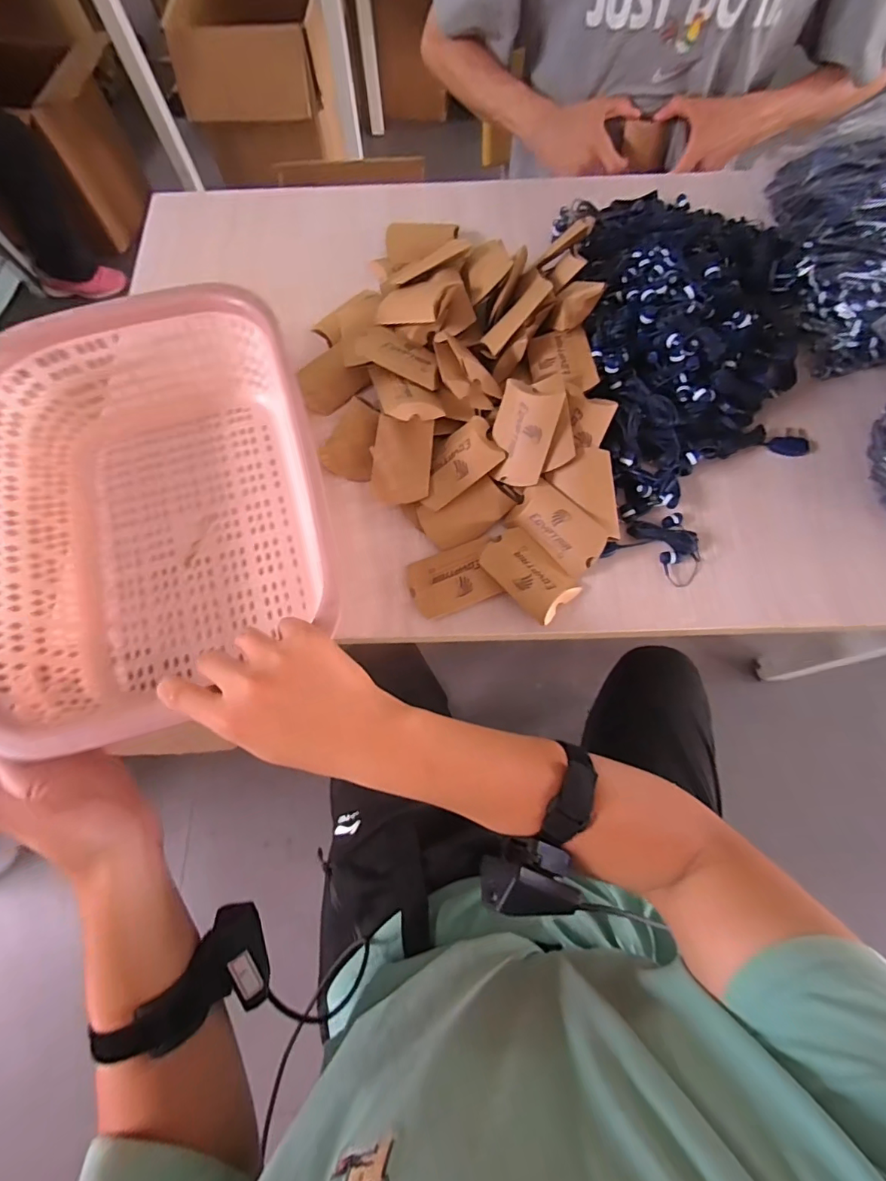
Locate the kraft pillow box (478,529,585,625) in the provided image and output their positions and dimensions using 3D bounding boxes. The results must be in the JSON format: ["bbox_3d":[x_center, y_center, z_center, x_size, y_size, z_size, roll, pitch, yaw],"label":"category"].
[{"bbox_3d":[0.079,-0.016,0.459,0.055,0.014,0.086,-40,75,-11],"label":"kraft pillow box"}]

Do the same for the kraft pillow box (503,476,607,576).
[{"bbox_3d":[0.107,-0.059,0.471,0.088,0.009,0.053,40,107,15],"label":"kraft pillow box"}]

